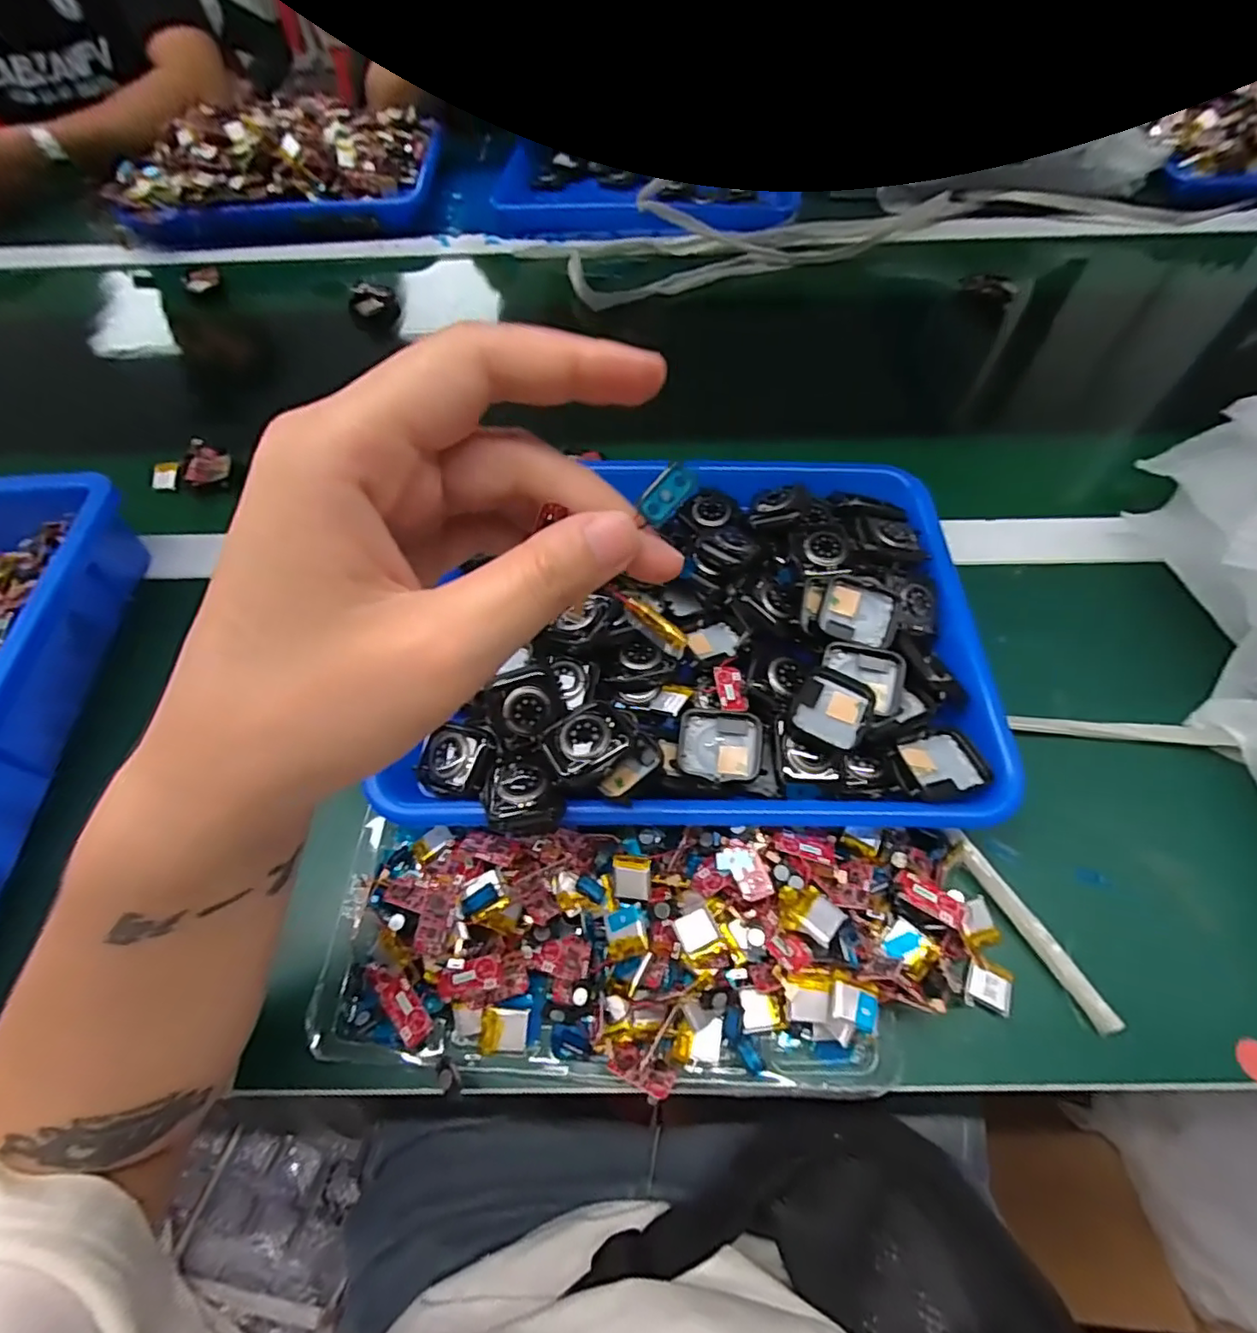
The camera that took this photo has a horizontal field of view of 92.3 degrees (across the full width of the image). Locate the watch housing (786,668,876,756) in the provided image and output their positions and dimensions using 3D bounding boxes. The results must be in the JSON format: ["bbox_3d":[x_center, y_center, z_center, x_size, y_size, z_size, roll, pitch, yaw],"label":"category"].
[{"bbox_3d":[0.103,0.024,0.308,0.037,0.009,0.042,22,62,14],"label":"watch housing"}]

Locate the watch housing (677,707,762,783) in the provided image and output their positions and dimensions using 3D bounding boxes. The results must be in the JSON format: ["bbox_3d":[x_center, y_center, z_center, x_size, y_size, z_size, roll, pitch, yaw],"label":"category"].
[{"bbox_3d":[0.047,0.042,0.312,0.041,0.016,0.035,9,60,7],"label":"watch housing"}]

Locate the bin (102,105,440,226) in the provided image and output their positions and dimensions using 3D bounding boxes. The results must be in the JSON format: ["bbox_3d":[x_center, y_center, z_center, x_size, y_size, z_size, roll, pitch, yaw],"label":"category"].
[{"bbox_3d":[-0.386,-0.545,0.675,0.350,0.088,0.183,-13,60,-7],"label":"bin"}]

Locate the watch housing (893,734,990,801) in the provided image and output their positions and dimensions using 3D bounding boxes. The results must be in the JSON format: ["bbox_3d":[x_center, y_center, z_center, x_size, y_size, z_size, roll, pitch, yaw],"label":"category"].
[{"bbox_3d":[0.155,0.048,0.299,0.044,0.008,0.031,-12,59,-6],"label":"watch housing"}]

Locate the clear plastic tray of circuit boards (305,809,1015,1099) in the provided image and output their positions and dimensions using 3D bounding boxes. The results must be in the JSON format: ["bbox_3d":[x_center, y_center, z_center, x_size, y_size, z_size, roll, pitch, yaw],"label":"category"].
[{"bbox_3d":[0.017,0.129,0.278,0.316,0.041,0.109,1,59,2],"label":"clear plastic tray of circuit boards"}]

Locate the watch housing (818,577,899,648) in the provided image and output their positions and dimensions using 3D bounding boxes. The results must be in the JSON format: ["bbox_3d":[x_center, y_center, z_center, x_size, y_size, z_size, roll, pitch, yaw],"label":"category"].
[{"bbox_3d":[0.127,-0.029,0.332,0.040,0.010,0.034,14,83,7],"label":"watch housing"}]

